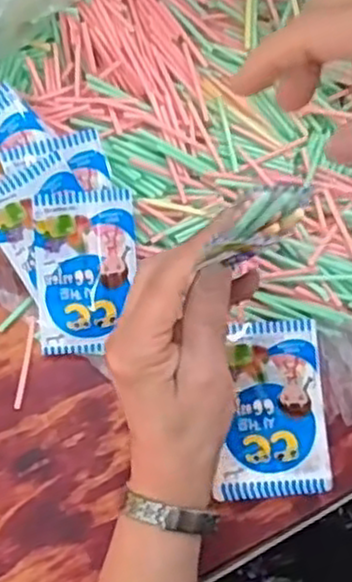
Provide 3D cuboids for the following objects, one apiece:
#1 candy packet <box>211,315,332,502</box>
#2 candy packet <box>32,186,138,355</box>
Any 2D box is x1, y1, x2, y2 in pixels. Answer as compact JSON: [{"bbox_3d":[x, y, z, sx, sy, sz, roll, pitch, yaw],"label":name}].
[{"bbox_3d":[0.059,0.075,0.470,0.067,0.027,0.107,-3,76,-2],"label":"candy packet"},{"bbox_3d":[-0.058,-0.012,0.475,0.063,0.012,0.105,-3,98,-7],"label":"candy packet"}]

